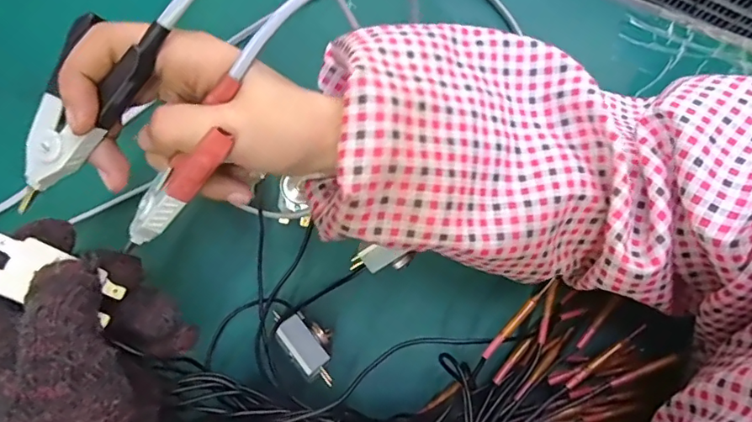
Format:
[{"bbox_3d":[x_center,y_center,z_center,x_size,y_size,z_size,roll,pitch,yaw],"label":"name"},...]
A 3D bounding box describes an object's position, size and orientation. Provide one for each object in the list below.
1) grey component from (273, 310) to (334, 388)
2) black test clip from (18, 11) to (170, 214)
[{"bbox_3d":[-0.044,0.084,0.322,0.026,0.016,0.055,-44,81,-9],"label":"grey component"},{"bbox_3d":[-0.129,-0.046,0.217,0.037,0.013,0.097,43,98,8],"label":"black test clip"}]

